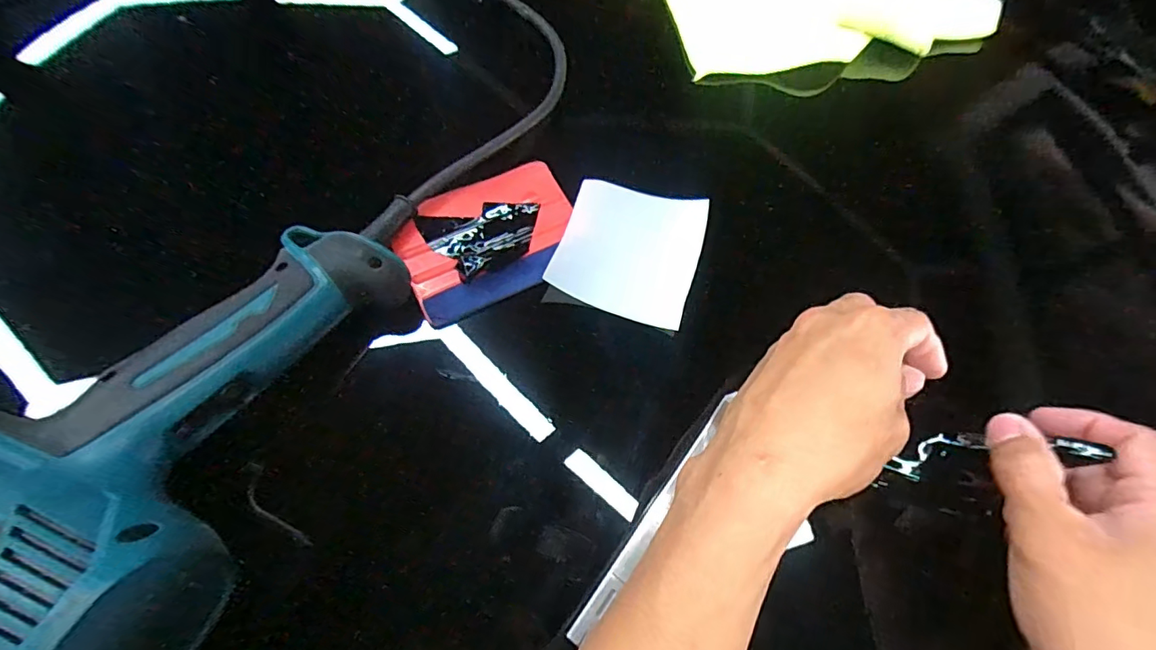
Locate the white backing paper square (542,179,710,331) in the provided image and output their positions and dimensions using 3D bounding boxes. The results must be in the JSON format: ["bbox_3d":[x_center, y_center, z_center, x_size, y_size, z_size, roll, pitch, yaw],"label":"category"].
[{"bbox_3d":[0.030,-0.045,0.289,0.075,0.005,0.083,22,71,-6],"label":"white backing paper square"}]

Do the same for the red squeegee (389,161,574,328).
[{"bbox_3d":[-0.047,-0.046,0.286,0.097,0.013,0.066,-28,77,-16],"label":"red squeegee"}]

